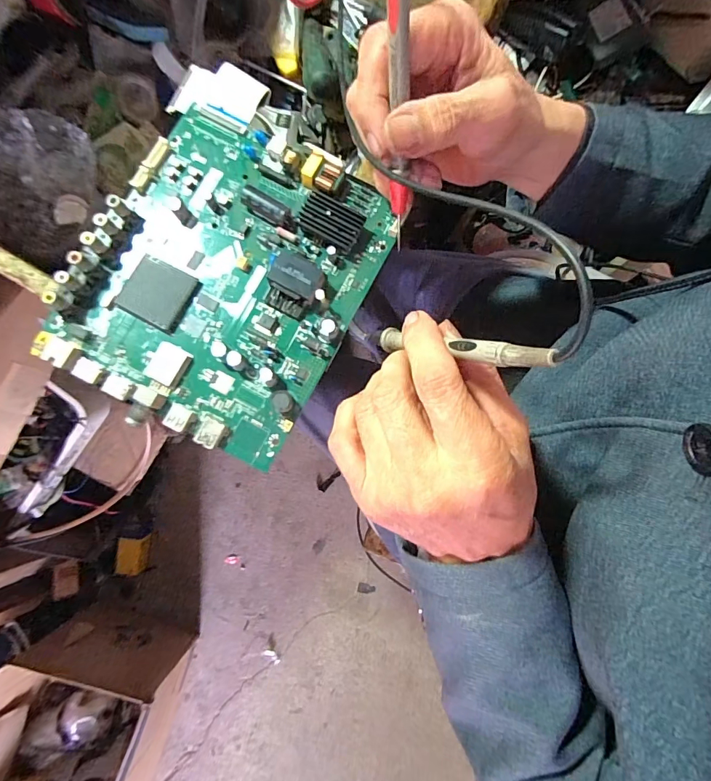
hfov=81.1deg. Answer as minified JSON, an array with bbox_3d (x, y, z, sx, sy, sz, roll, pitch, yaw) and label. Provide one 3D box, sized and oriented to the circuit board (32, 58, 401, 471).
[{"bbox_3d":[-0.082,-0.085,0.267,0.173,0.026,0.219,30,82,6],"label":"circuit board"}]

